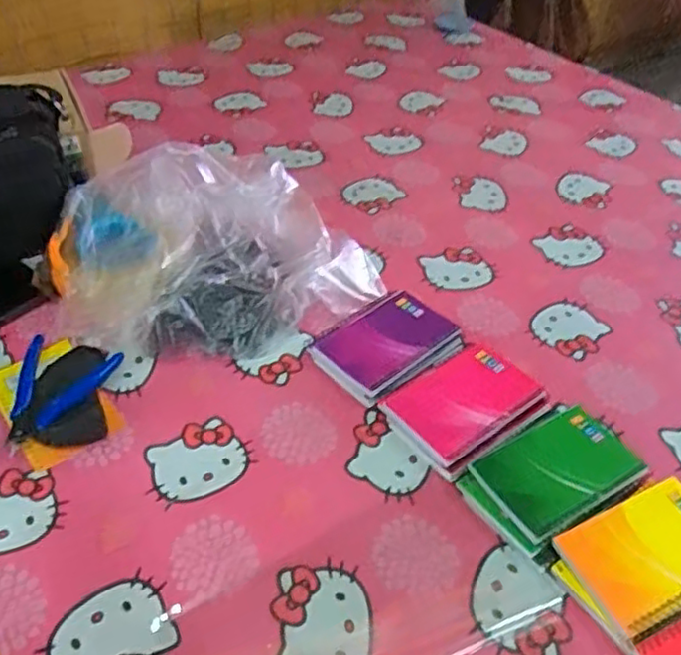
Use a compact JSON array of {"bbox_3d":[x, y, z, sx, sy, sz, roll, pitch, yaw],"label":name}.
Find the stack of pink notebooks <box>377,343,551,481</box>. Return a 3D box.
[{"bbox_3d":[0.117,0.071,0.606,0.133,0.018,0.098,-25,51,-27],"label":"stack of pink notebooks"}]

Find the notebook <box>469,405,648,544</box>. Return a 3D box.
[{"bbox_3d":[0.185,0.117,0.552,0.127,0.010,0.084,-23,47,-22],"label":"notebook"}]

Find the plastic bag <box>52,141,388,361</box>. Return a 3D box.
[{"bbox_3d":[-0.137,-0.084,0.706,0.319,0.090,0.256,-16,47,-19],"label":"plastic bag"}]

